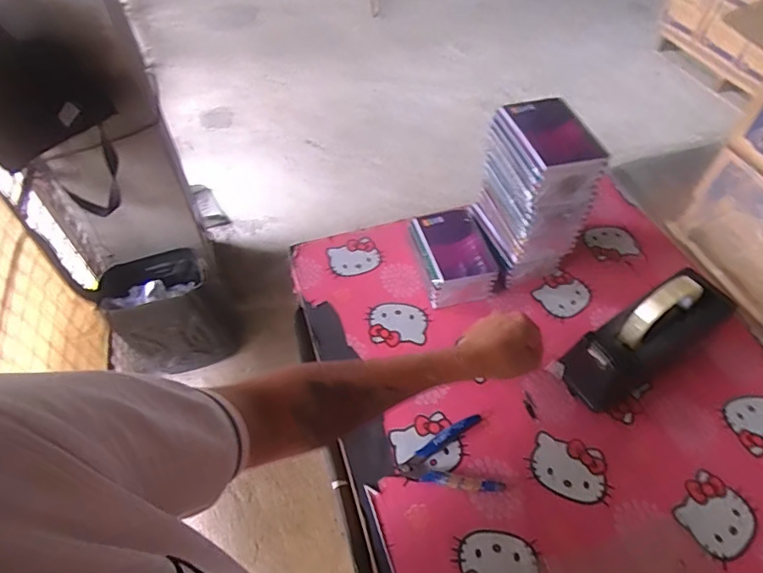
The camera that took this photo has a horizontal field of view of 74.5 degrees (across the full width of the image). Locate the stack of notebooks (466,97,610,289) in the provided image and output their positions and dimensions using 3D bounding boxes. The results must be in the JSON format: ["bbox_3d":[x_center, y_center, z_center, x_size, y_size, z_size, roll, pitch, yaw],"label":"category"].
[{"bbox_3d":[0.199,-0.117,0.684,0.102,0.227,0.130,-14,52,-11],"label":"stack of notebooks"}]

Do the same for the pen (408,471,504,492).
[{"bbox_3d":[0.084,0.214,0.550,0.101,0.013,0.014,8,51,6],"label":"pen"}]

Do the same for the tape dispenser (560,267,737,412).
[{"bbox_3d":[0.321,0.062,0.605,0.202,0.128,0.072,-24,55,-19],"label":"tape dispenser"}]

